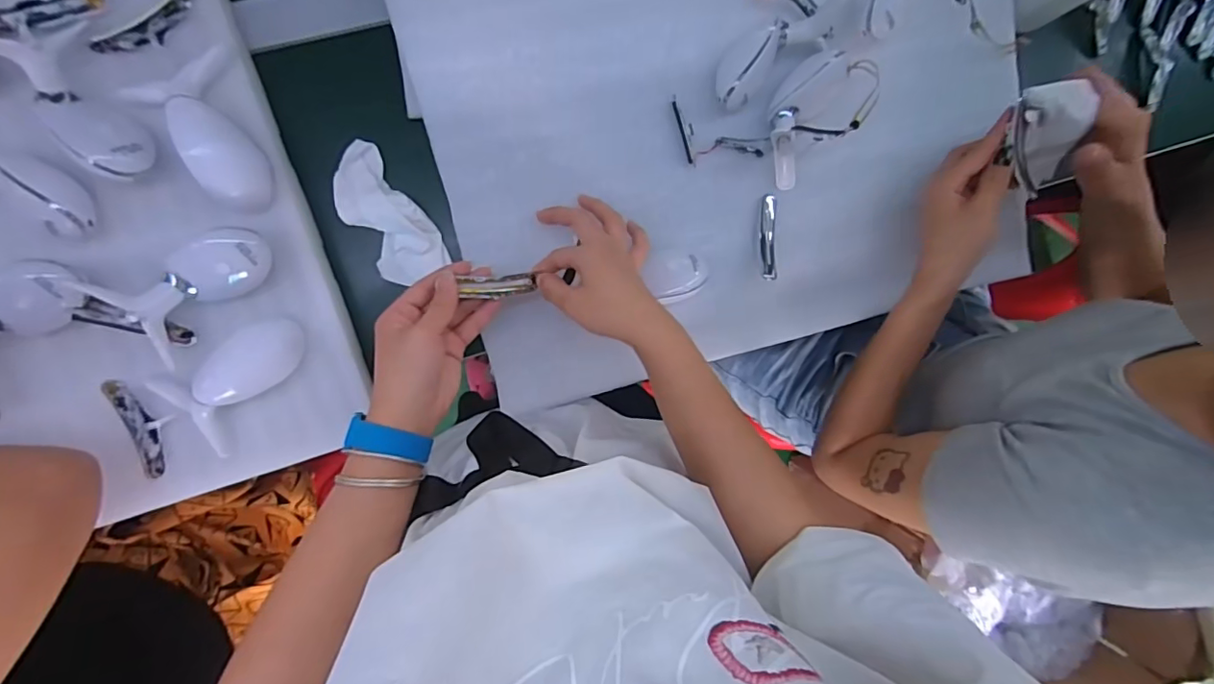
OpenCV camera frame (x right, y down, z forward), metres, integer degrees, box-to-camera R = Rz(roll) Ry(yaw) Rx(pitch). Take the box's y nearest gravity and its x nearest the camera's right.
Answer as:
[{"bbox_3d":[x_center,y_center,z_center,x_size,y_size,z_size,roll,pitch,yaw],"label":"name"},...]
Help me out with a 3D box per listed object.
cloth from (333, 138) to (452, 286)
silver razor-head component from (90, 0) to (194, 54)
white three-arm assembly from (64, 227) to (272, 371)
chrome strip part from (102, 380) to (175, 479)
[{"bbox_3d":[-0.192,-0.111,0.464,0.062,0.033,0.120,-31,98,-6],"label":"cloth"},{"bbox_3d":[-0.339,-0.233,0.400,0.078,0.010,0.021,-38,98,-5],"label":"silver razor-head component"},{"bbox_3d":[-0.319,-0.048,0.408,0.070,0.042,0.115,44,86,-9],"label":"white three-arm assembly"},{"bbox_3d":[-0.367,0.066,0.429,0.029,0.015,0.082,-23,97,-7],"label":"chrome strip part"}]

